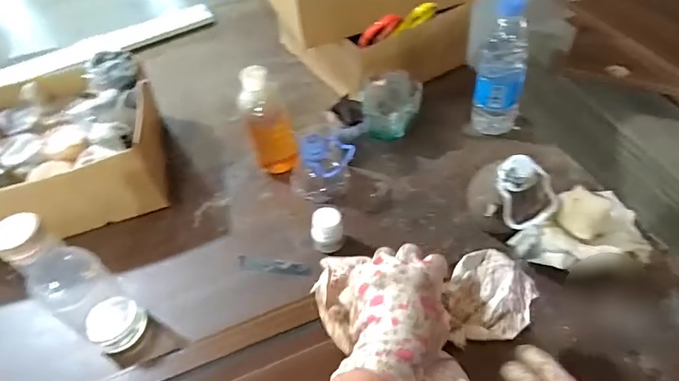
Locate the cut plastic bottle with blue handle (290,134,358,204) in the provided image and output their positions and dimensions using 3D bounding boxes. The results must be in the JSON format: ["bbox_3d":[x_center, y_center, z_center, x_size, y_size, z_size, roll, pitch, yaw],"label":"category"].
[{"bbox_3d":[-0.025,-0.041,0.649,0.081,0.086,0.091,36,63,29],"label":"cut plastic bottle with blue handle"}]

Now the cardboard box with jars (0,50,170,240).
[{"bbox_3d":[-0.429,-0.056,0.658,0.319,0.151,0.241,-15,52,-6],"label":"cardboard box with jars"}]

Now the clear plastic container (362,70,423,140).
[{"bbox_3d":[0.084,-0.129,0.707,0.093,0.091,0.095,2,52,7],"label":"clear plastic container"}]

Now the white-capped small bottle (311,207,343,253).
[{"bbox_3d":[-0.016,0.055,0.584,0.041,0.055,0.040,-3,51,3],"label":"white-capped small bottle"}]

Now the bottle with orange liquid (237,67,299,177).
[{"bbox_3d":[-0.098,-0.089,0.632,0.062,0.180,0.051,-22,53,-11],"label":"bottle with orange liquid"}]

